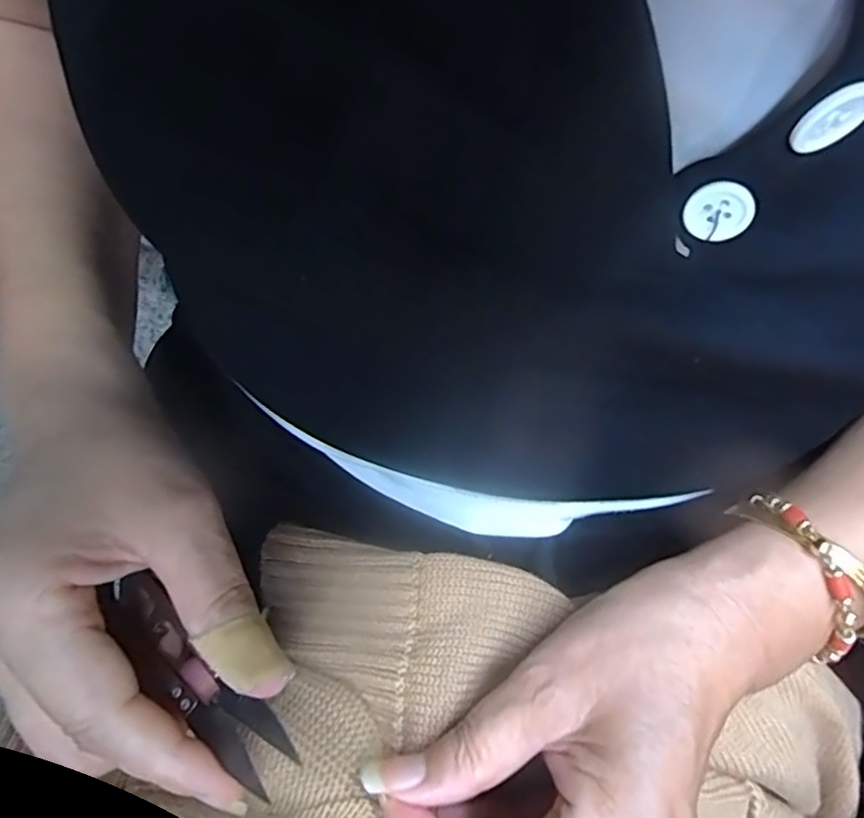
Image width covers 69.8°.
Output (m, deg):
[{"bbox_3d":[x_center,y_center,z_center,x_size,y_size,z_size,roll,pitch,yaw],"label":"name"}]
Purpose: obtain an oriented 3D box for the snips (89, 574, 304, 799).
[{"bbox_3d":[-0.076,0.082,0.192,0.086,0.008,0.020,31,59,27],"label":"snips"}]

